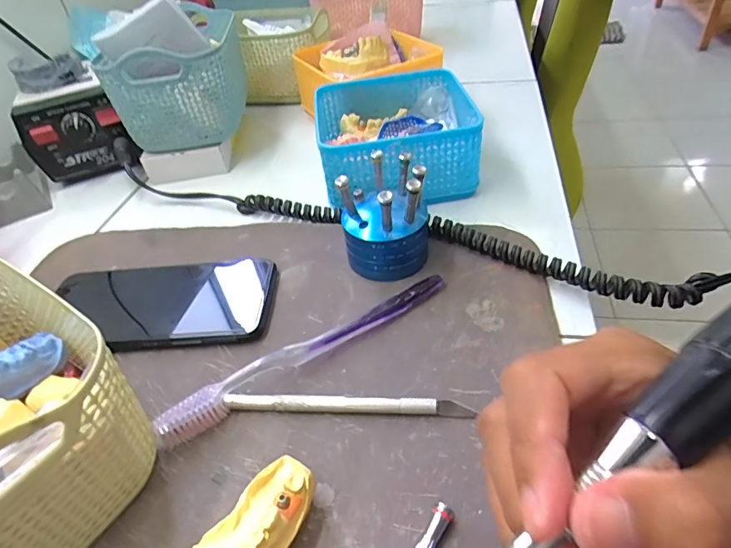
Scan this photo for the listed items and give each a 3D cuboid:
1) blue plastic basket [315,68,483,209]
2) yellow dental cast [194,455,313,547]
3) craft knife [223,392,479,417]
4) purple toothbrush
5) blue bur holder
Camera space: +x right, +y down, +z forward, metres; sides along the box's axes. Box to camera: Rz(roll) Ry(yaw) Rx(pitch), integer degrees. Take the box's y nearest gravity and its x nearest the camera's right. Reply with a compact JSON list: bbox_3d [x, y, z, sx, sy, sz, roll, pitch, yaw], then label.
[{"bbox_3d":[0.026,-0.121,0.415,0.127,0.061,0.132,-10,42,-2],"label":"blue plastic basket"},{"bbox_3d":[-0.047,0.109,0.195,0.029,0.030,0.064,22,50,29],"label":"yellow dental cast"},{"bbox_3d":[-0.010,0.069,0.249,0.132,0.008,0.008,0,43,8],"label":"craft knife"},{"bbox_3d":[-0.029,0.043,0.275,0.183,0.018,0.017,-27,45,-20],"label":"purple toothbrush"},{"bbox_3d":[0.013,-0.039,0.319,0.057,0.070,0.053,-4,42,4],"label":"blue bur holder"}]

